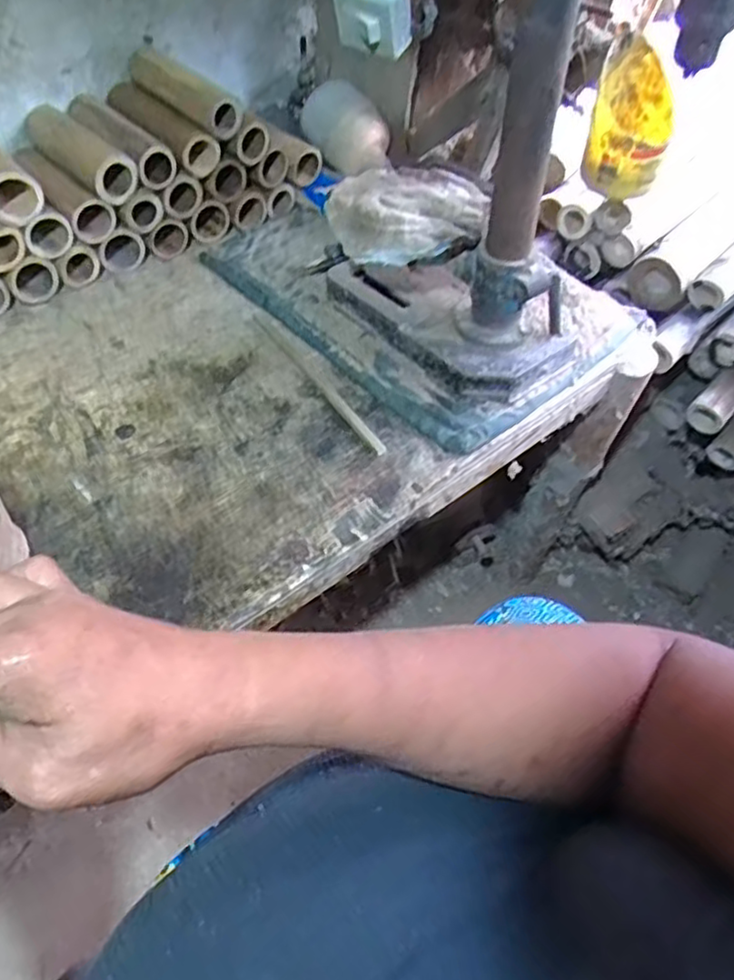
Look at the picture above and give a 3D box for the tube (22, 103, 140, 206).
[{"bbox_3d":[-0.347,-0.406,0.825,0.056,0.048,0.177,-36,63,-27],"label":"tube"}]

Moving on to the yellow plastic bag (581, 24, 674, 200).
[{"bbox_3d":[0.294,-0.404,0.779,0.093,0.148,0.110,15,53,7],"label":"yellow plastic bag"}]

